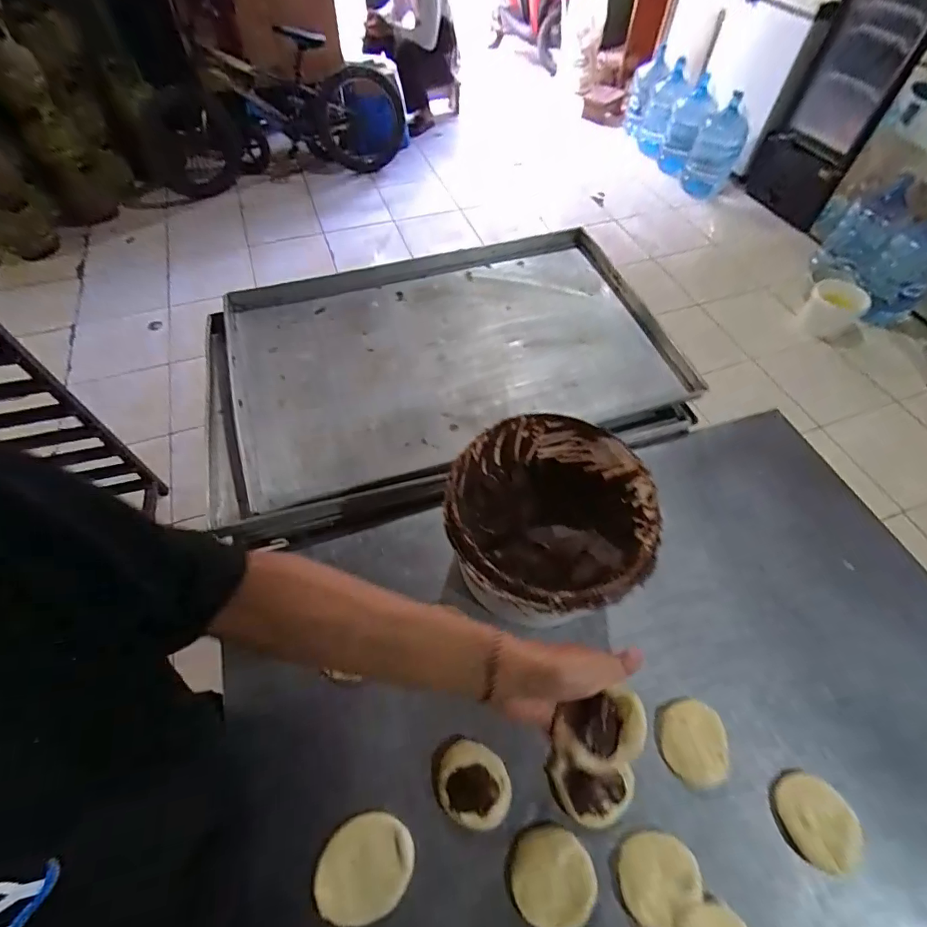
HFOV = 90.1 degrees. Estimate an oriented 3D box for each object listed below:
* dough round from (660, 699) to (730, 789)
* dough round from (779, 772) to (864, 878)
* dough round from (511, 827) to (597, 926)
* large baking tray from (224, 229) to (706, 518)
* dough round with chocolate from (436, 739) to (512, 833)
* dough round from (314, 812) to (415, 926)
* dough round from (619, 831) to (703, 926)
[{"bbox_3d":[0.250,0.302,0.503,0.064,0.017,0.077,9,57,5],"label":"dough round"},{"bbox_3d":[0.360,0.359,0.466,0.072,0.011,0.076,2,46,-2],"label":"dough round"},{"bbox_3d":[0.085,0.392,0.436,0.075,0.010,0.073,1,56,-1],"label":"dough round"},{"bbox_3d":[-0.024,-0.195,0.798,0.739,0.045,0.461,-16,58,-11],"label":"large baking tray"},{"bbox_3d":[0.011,0.327,0.471,0.074,0.018,0.068,1,56,-1],"label":"dough round with chocolate"},{"bbox_3d":[-0.093,0.381,0.437,0.089,0.006,0.076,-11,57,-8],"label":"dough round"},{"bbox_3d":[0.185,0.393,0.440,0.075,0.012,0.063,-34,63,-21],"label":"dough round"}]

